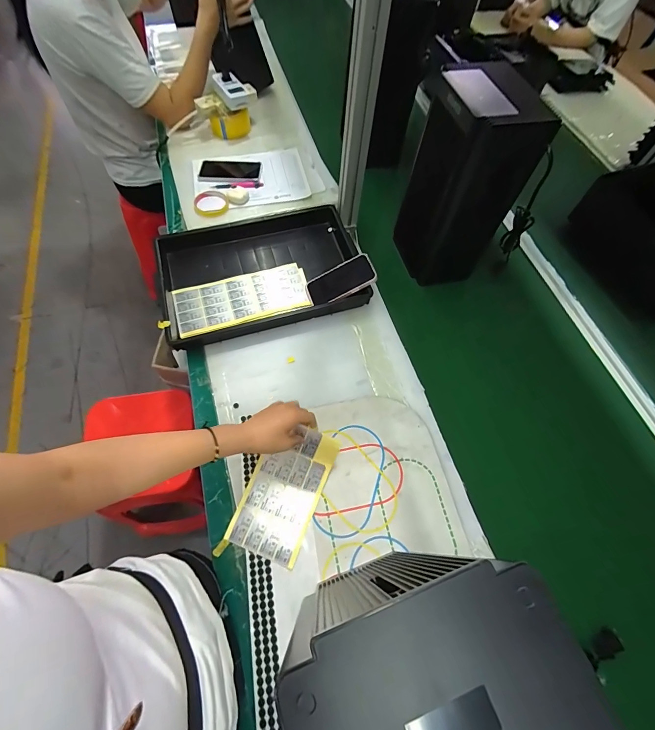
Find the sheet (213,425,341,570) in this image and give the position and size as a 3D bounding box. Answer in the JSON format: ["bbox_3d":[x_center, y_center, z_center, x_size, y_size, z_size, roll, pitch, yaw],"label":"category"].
[{"bbox_3d":[-0.073,0.207,0.575,0.119,0.054,0.210,21,65,8],"label":"sheet"}]

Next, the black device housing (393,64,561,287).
[{"bbox_3d":[0.262,-0.353,0.705,0.167,0.346,0.149,-4,64,-4],"label":"black device housing"}]

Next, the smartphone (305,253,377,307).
[{"bbox_3d":[0.027,-0.179,0.763,0.151,0.010,0.080,-25,64,10],"label":"smartphone"}]

